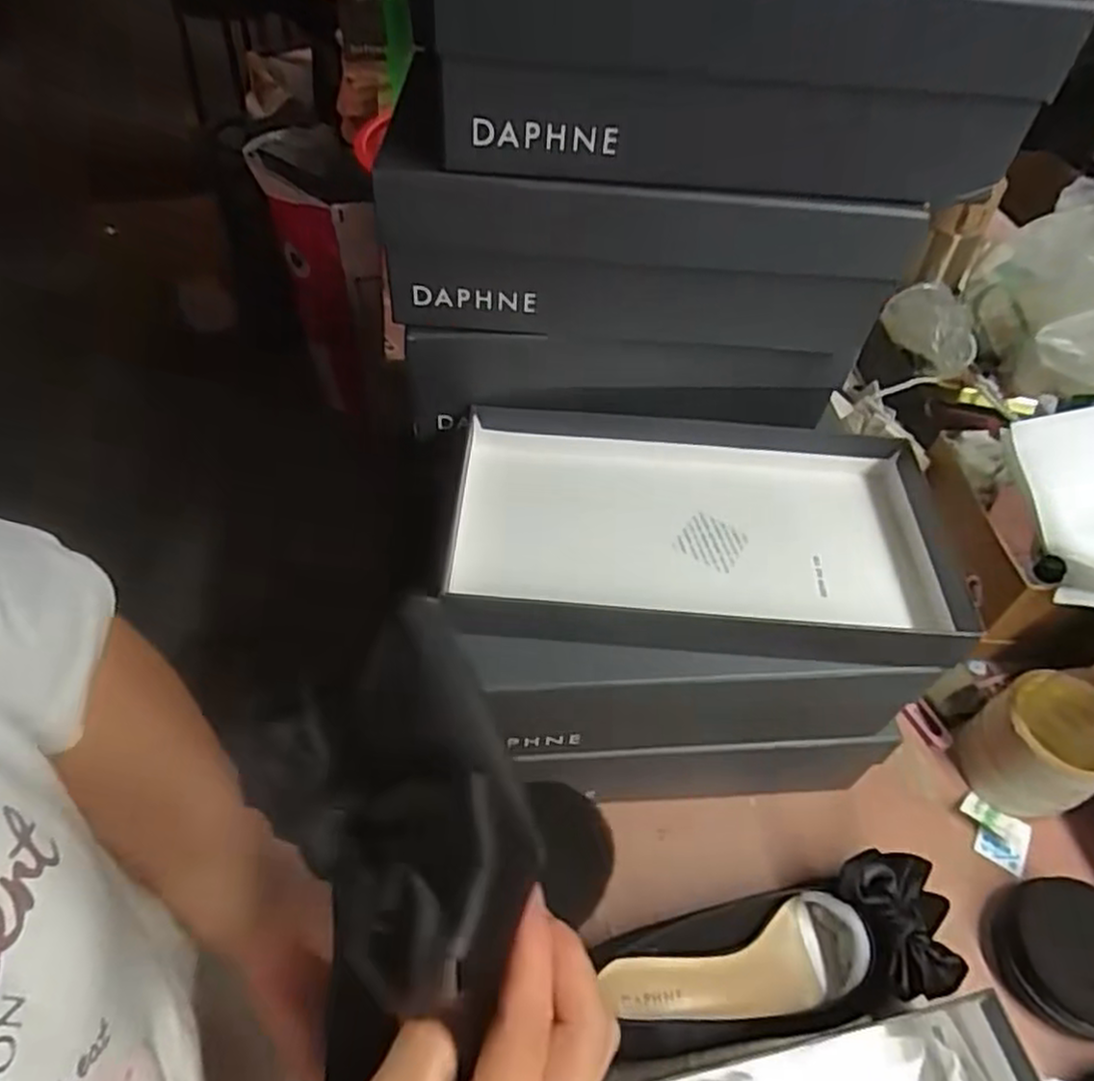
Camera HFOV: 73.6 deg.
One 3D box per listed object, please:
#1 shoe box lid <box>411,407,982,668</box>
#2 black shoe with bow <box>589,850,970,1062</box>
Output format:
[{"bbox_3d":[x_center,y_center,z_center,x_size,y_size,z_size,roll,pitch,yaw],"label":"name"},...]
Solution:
[{"bbox_3d":[0.098,-0.005,0.467,0.314,0.047,0.167,3,51,-1],"label":"shoe box lid"},{"bbox_3d":[0.154,0.262,0.461,0.233,0.058,0.083,-9,52,-11],"label":"black shoe with bow"}]

